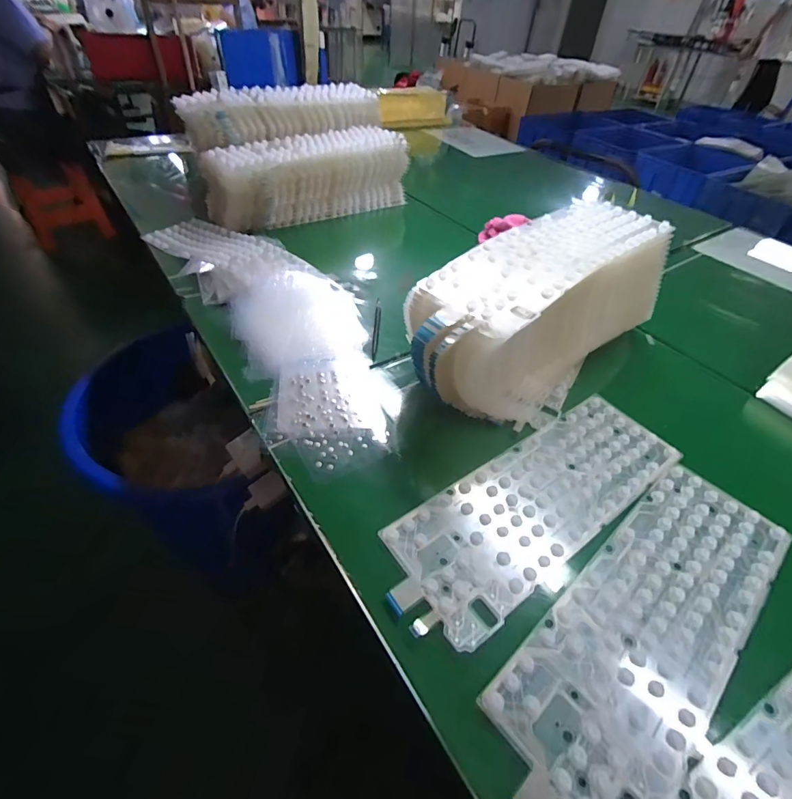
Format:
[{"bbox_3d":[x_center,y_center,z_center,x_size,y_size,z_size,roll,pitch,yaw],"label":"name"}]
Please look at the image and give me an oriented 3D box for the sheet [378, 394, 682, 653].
[{"bbox_3d":[0.152,0.100,0.436,0.361,0.006,0.125,-25,52,-27],"label":"sheet"}]

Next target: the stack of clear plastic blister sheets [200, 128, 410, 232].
[{"bbox_3d":[-0.176,-0.478,0.910,0.427,0.127,0.121,-29,54,-29],"label":"stack of clear plastic blister sheets"}]

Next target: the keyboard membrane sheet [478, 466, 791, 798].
[{"bbox_3d":[0.221,0.183,0.358,0.357,0.005,0.119,-30,55,-30],"label":"keyboard membrane sheet"}]

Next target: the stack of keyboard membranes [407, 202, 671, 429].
[{"bbox_3d":[0.181,-0.103,0.526,0.354,0.170,0.144,-29,54,-29],"label":"stack of keyboard membranes"}]

